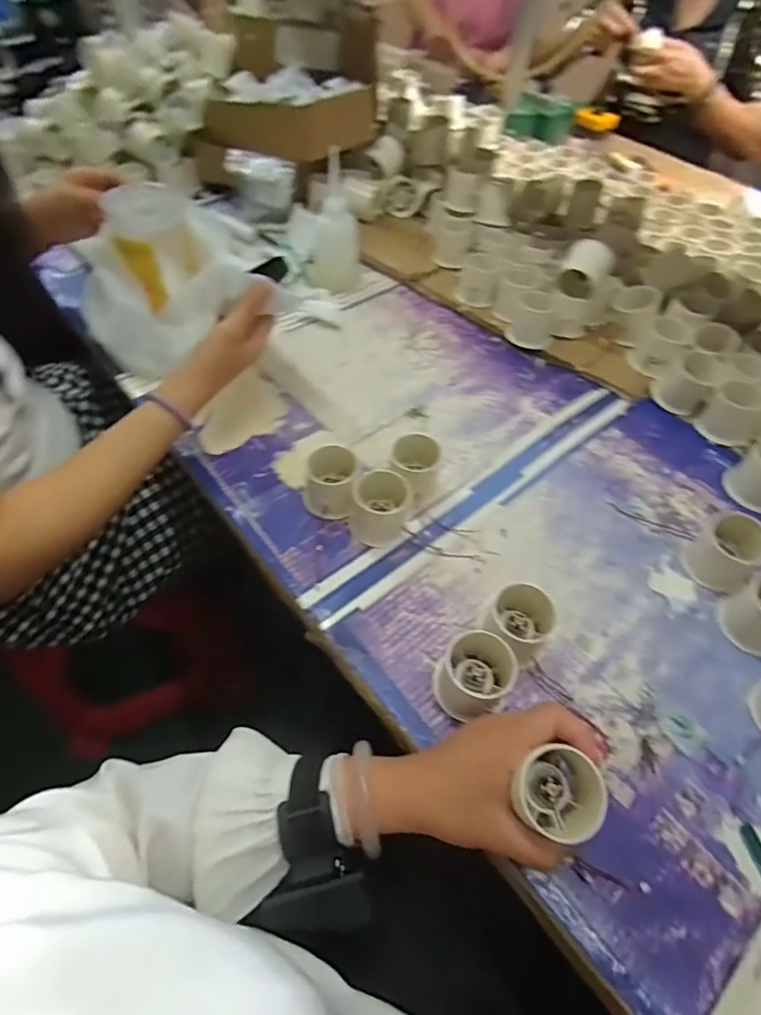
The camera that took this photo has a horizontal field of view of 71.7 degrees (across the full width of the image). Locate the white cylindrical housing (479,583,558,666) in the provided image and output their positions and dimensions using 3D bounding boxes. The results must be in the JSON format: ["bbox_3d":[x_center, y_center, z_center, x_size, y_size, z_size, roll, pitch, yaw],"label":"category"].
[{"bbox_3d":[0.114,0.095,0.432,0.048,0.047,0.045,1,53,-1],"label":"white cylindrical housing"}]

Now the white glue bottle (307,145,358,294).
[{"bbox_3d":[-0.064,-0.369,0.705,0.069,0.149,0.068,-1,53,-3],"label":"white glue bottle"}]

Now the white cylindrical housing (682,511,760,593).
[{"bbox_3d":[0.308,0.037,0.466,0.052,0.049,0.054,1,53,-1],"label":"white cylindrical housing"}]

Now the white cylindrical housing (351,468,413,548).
[{"bbox_3d":[0.001,0.000,0.495,0.052,0.050,0.050,1,53,-1],"label":"white cylindrical housing"}]

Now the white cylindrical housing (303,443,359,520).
[{"bbox_3d":[-0.048,-0.024,0.507,0.050,0.047,0.052,1,53,-1],"label":"white cylindrical housing"}]

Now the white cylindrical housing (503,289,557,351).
[{"bbox_3d":[0.198,-0.244,0.673,0.057,0.057,0.067,19,55,12],"label":"white cylindrical housing"}]

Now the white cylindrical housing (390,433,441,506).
[{"bbox_3d":[0.034,-0.040,0.518,0.040,0.053,0.043,1,53,-1],"label":"white cylindrical housing"}]

